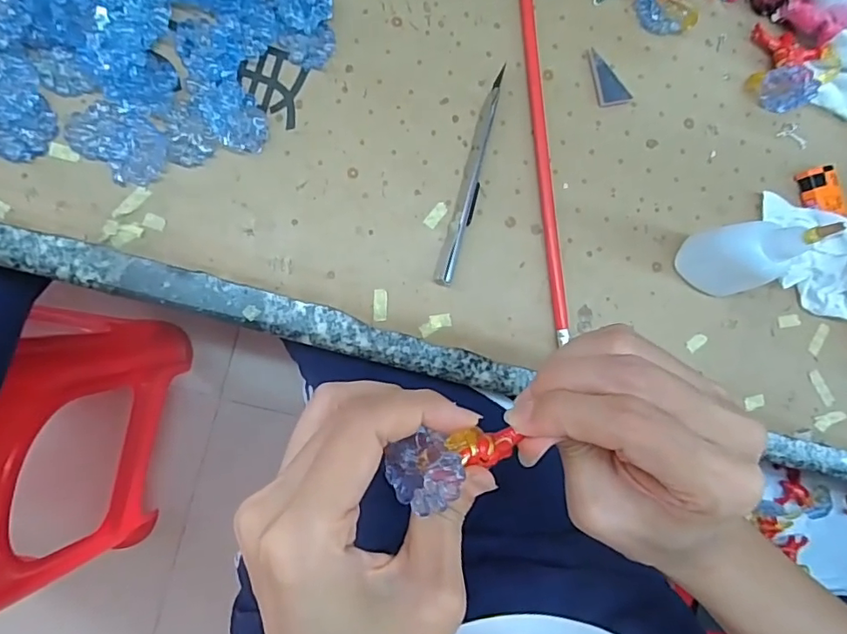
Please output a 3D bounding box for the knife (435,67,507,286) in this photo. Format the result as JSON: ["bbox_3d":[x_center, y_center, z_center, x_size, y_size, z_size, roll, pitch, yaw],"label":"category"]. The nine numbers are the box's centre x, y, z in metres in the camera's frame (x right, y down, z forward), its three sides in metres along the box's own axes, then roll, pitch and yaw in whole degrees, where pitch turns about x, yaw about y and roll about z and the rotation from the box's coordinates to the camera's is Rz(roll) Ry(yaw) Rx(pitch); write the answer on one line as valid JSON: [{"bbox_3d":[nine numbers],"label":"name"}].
[{"bbox_3d":[0.030,-0.086,0.325,0.012,0.011,0.137,15,86,-7],"label":"knife"}]

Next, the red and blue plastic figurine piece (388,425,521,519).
[{"bbox_3d":[0.013,0.050,0.188,0.047,0.023,0.023,-10,89,-27],"label":"red and blue plastic figurine piece"}]

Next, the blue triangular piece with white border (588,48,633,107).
[{"bbox_3d":[0.120,-0.155,0.346,0.022,0.006,0.037,-14,90,-8],"label":"blue triangular piece with white border"}]

